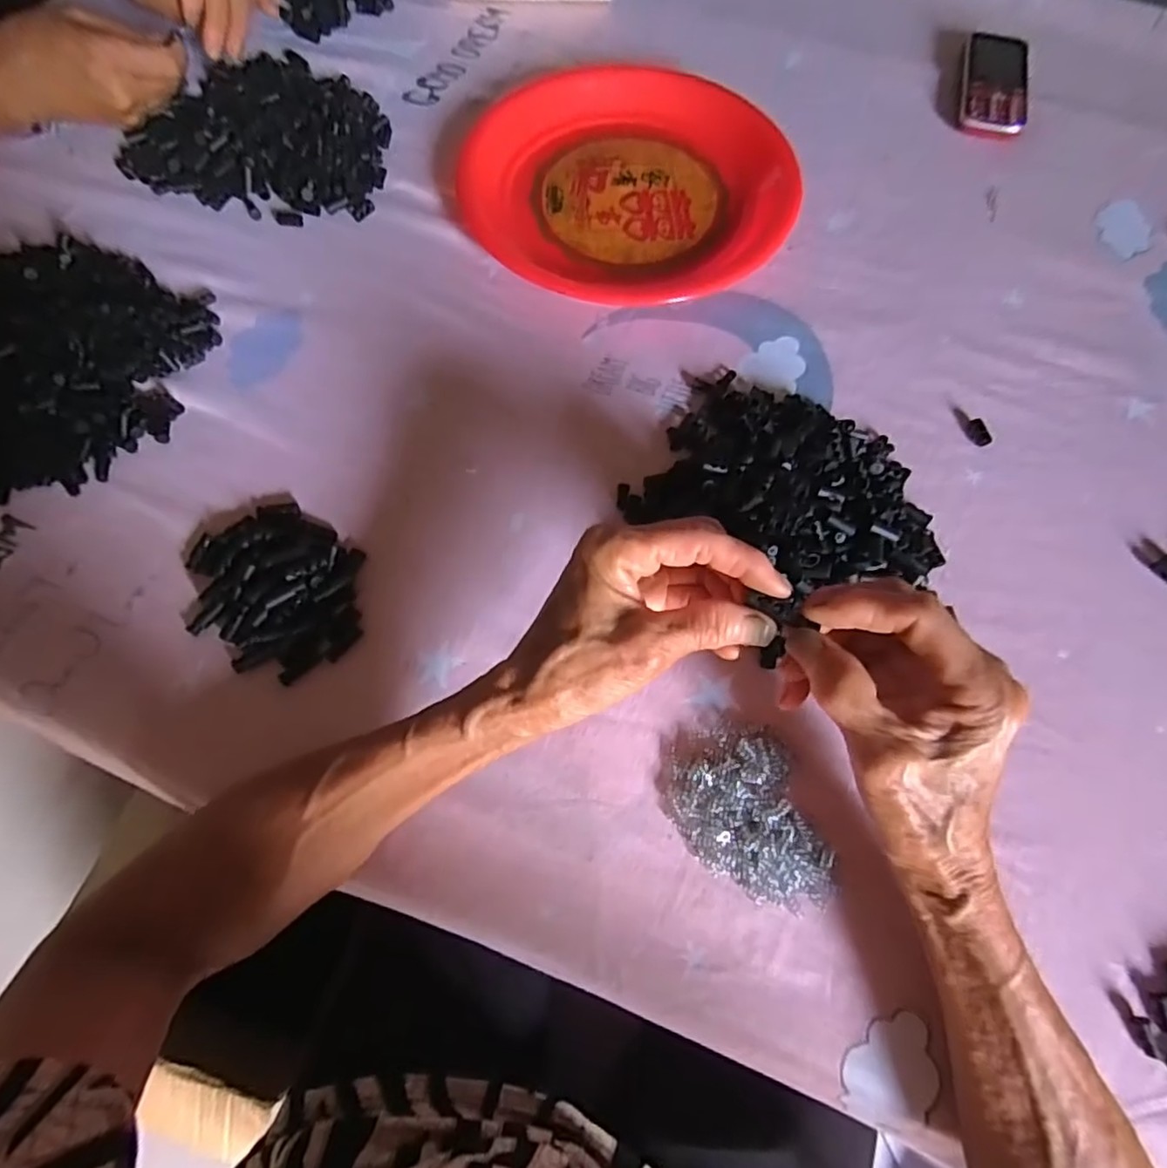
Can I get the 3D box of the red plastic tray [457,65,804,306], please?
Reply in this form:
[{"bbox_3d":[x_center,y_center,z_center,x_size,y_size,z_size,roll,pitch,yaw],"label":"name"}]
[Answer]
[{"bbox_3d":[0.030,-0.334,0.493,0.243,0.026,0.255,-10,70,-3],"label":"red plastic tray"}]

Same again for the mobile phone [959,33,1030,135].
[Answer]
[{"bbox_3d":[0.352,-0.431,0.529,0.053,0.013,0.123,12,70,5],"label":"mobile phone"}]

